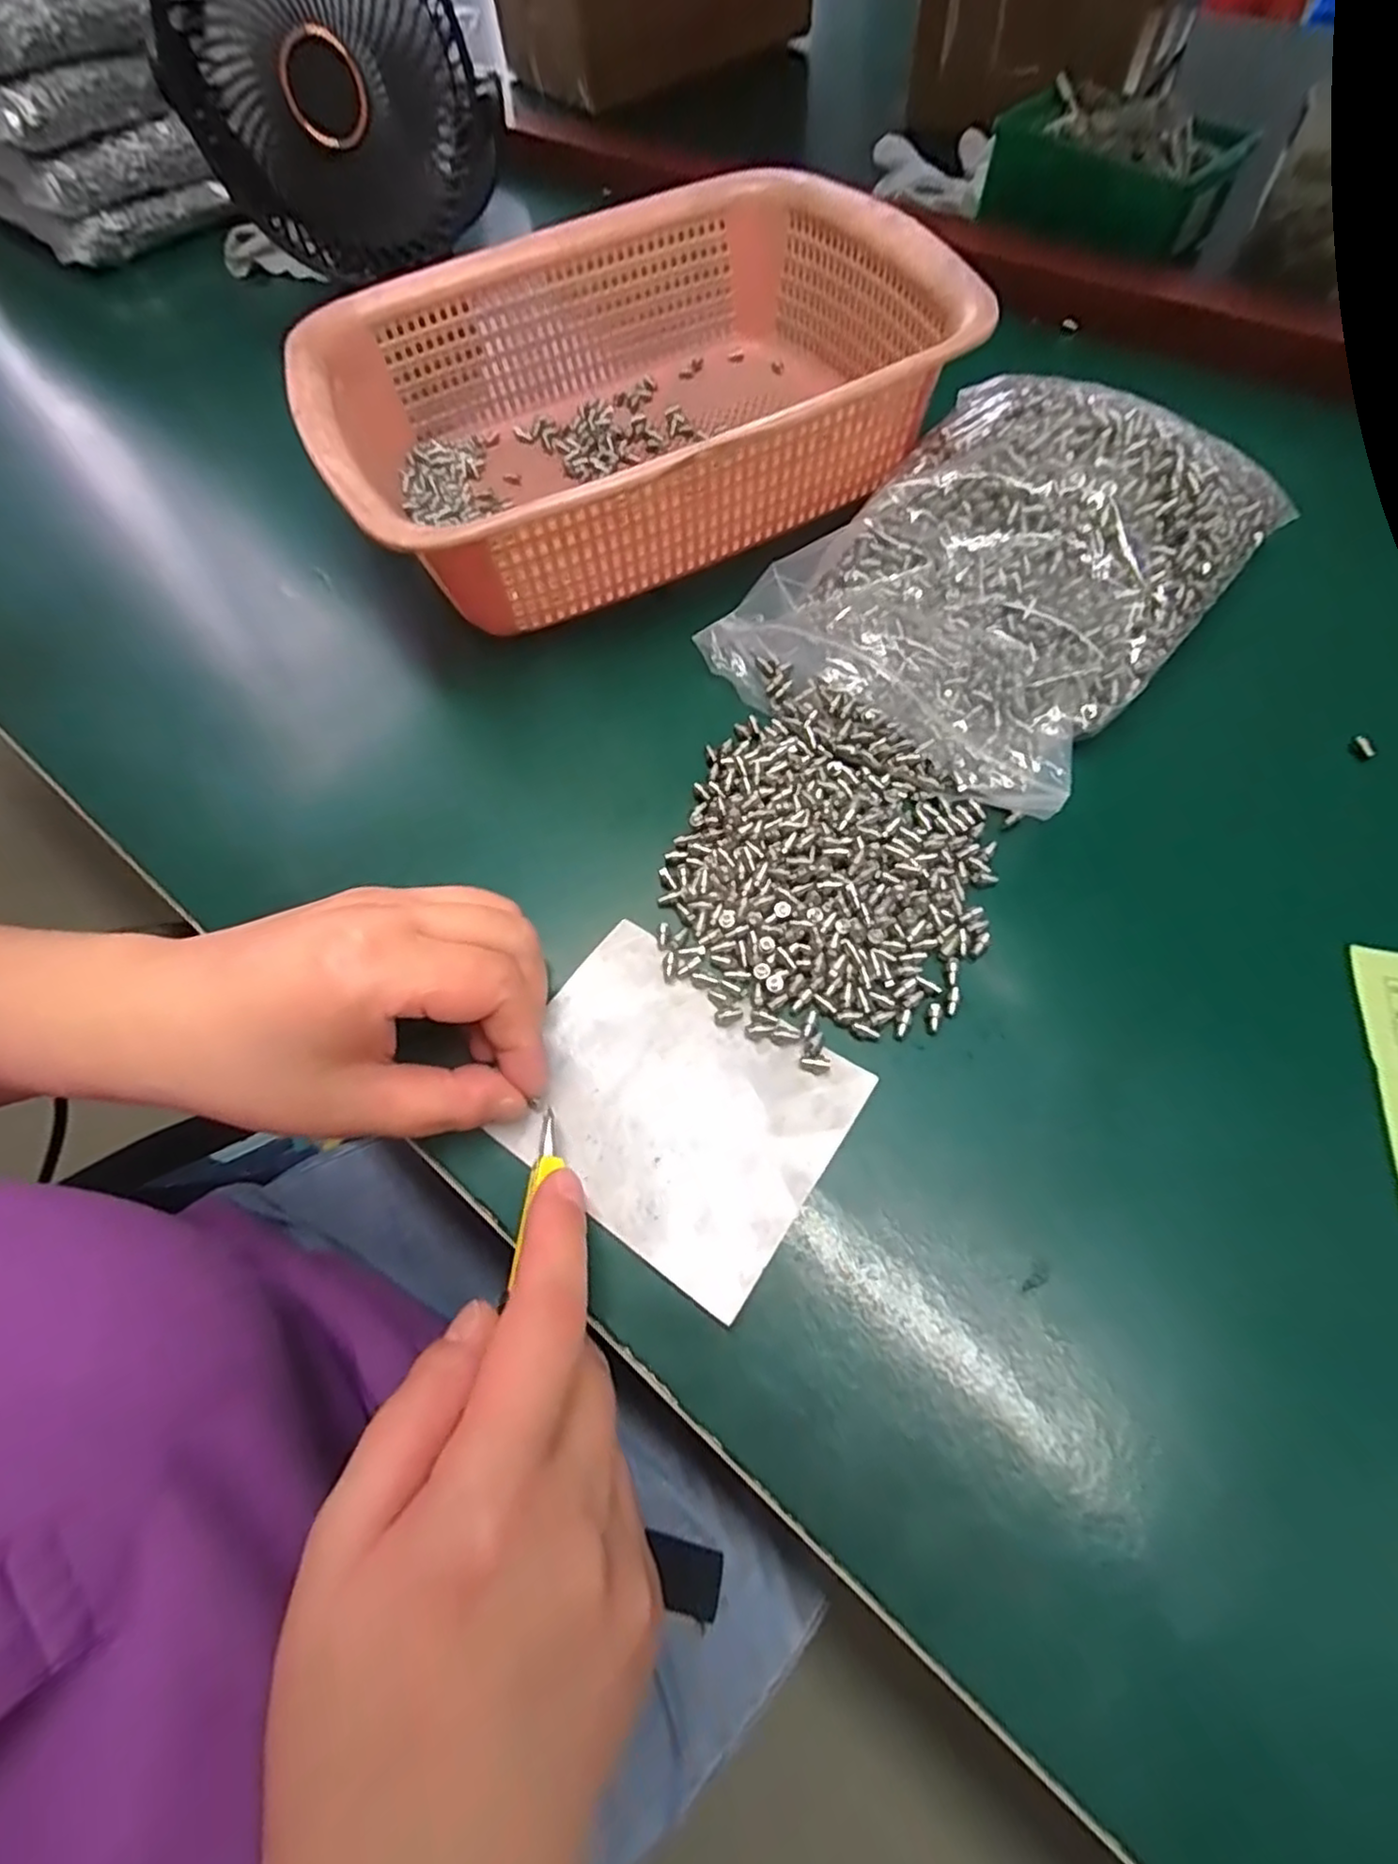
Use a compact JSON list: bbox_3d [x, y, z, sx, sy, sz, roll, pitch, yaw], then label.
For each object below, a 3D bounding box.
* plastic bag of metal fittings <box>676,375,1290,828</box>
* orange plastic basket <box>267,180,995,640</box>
[{"bbox_3d":[0.131,-0.166,0.301,0.167,0.050,0.211,37,71,18],"label":"plastic bag of metal fittings"},{"bbox_3d":[-0.035,-0.268,0.343,0.286,0.070,0.213,-25,66,-9],"label":"orange plastic basket"}]

